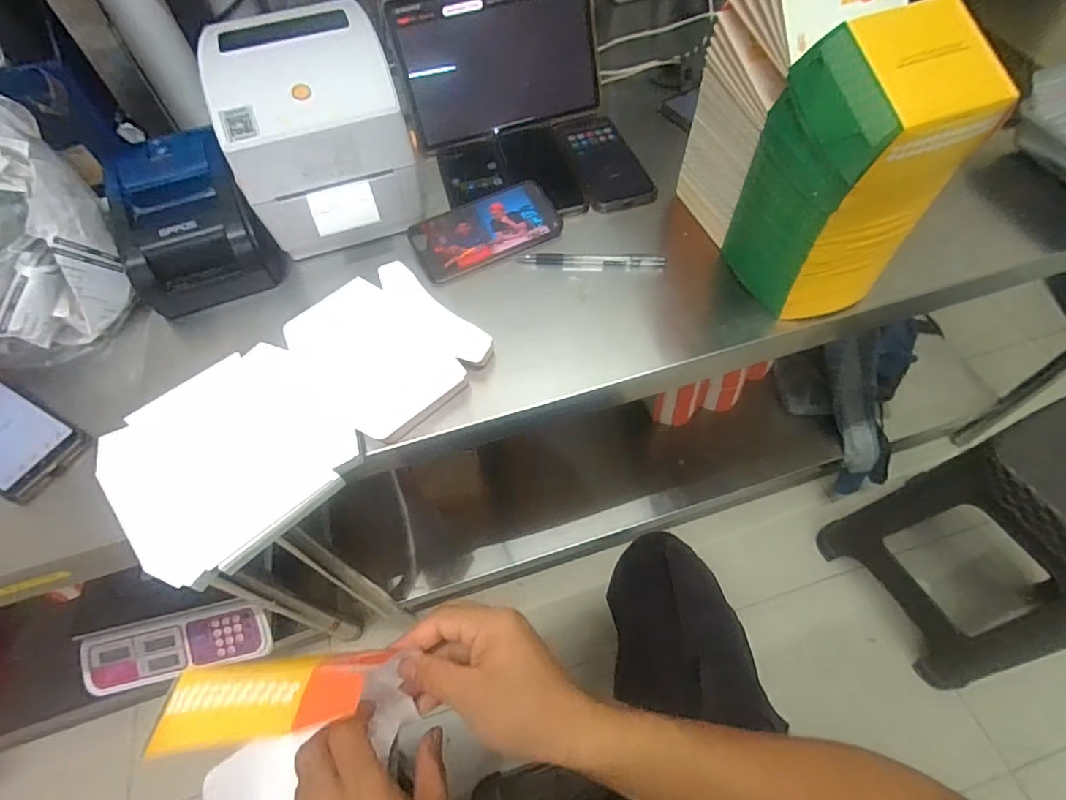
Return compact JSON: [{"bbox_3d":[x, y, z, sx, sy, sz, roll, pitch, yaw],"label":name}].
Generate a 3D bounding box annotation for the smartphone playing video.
[{"bbox_3d":[-0.052,-0.189,0.579,0.159,0.007,0.082,-24,74,-9],"label":"smartphone playing video"}]

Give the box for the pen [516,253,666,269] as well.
[{"bbox_3d":[0.062,-0.149,0.558,0.153,0.008,0.013,2,58,5],"label":"pen"}]

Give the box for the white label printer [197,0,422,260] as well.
[{"bbox_3d":[-0.225,-0.277,0.550,0.171,0.153,0.205,-18,58,-8],"label":"white label printer"}]

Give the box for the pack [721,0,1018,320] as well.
[{"bbox_3d":[0.260,-0.186,0.434,0.107,0.223,0.114,-14,58,-6],"label":"pack"}]

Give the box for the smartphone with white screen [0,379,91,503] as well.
[{"bbox_3d":[-0.515,0.030,0.505,0.170,0.017,0.075,23,62,17],"label":"smartphone with white screen"}]

